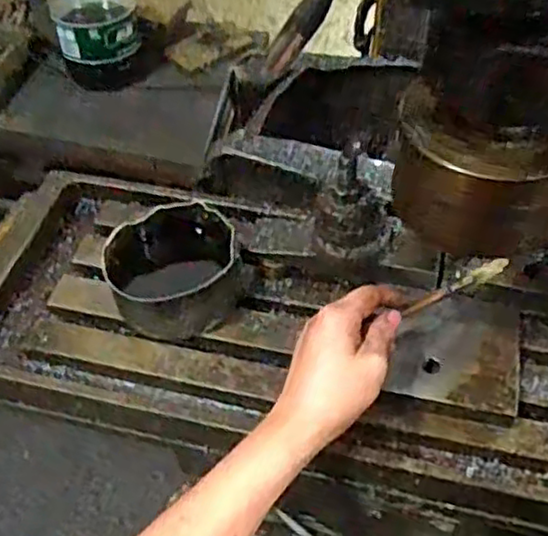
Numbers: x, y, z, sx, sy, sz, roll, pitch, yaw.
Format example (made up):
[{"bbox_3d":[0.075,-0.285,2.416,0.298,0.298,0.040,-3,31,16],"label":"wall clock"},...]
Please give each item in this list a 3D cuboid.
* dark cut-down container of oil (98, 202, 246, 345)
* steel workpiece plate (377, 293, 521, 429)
[{"bbox_3d":[-0.078,0.006,0.594,0.119,0.065,0.109,-1,50,1],"label":"dark cut-down container of oil"},{"bbox_3d":[0.143,0.067,0.540,0.093,0.019,0.100,12,56,19],"label":"steel workpiece plate"}]

